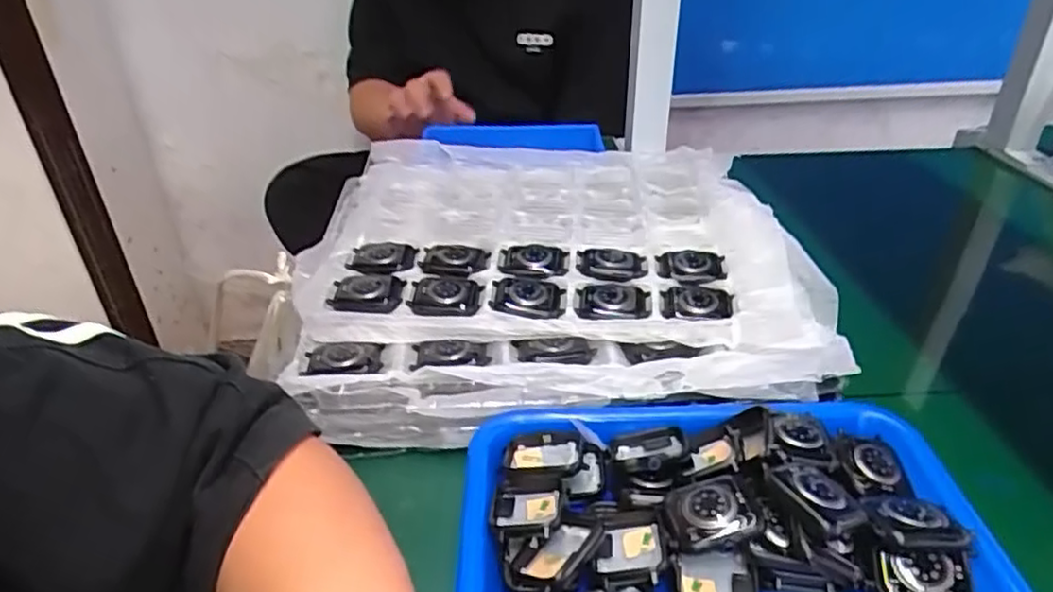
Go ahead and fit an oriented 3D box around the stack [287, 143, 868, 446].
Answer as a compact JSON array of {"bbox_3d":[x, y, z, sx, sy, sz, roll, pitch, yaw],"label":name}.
[{"bbox_3d":[0.005,-0.044,0.533,0.367,0.045,0.359,-5,32,-4],"label":"stack"}]

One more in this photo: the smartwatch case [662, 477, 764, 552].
[{"bbox_3d":[0.088,0.103,0.327,0.042,0.009,0.036,-14,33,7],"label":"smartwatch case"}]

